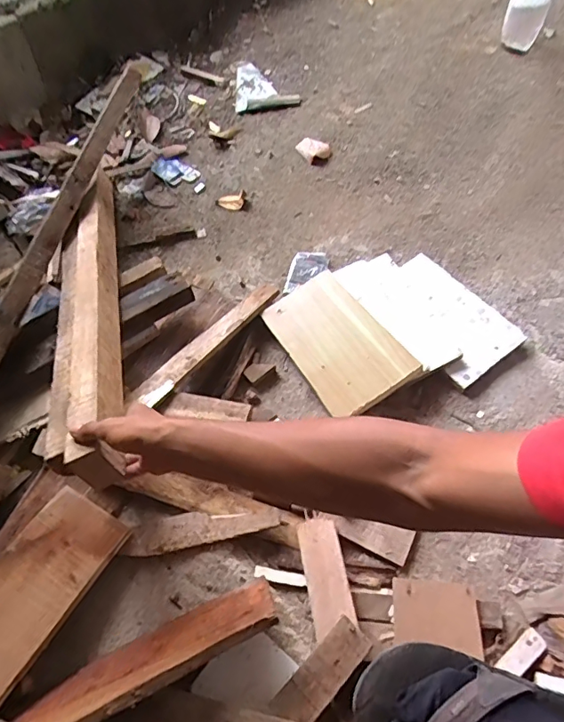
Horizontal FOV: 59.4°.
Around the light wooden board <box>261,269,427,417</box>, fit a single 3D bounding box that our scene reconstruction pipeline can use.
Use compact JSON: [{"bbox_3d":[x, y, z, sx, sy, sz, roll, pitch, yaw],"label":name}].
[{"bbox_3d":[0.093,-0.035,0.834,0.156,0.015,0.253,-33,62,-5],"label":"light wooden board"}]

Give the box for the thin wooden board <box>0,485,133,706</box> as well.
[{"bbox_3d":[-0.333,0.306,0.623,0.125,0.013,0.287,26,55,14],"label":"thin wooden board"}]

